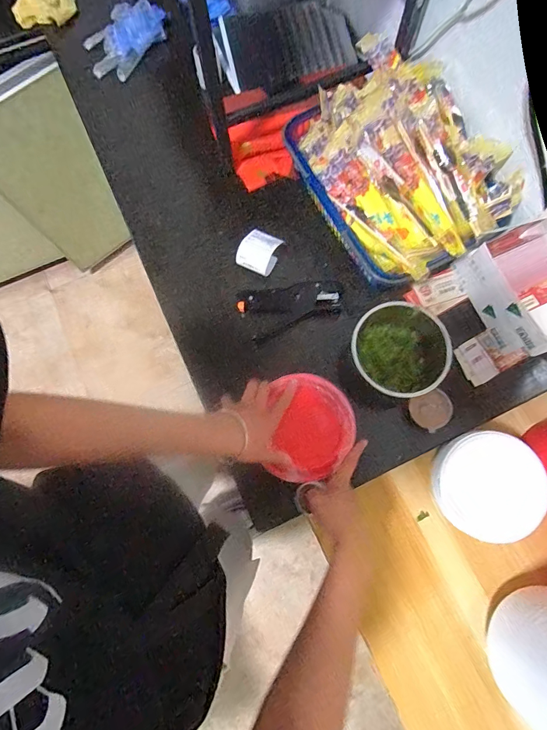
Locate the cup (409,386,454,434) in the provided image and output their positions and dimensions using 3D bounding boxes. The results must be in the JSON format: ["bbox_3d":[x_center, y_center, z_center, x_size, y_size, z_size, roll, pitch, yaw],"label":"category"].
[{"bbox_3d":[0.244,0.074,0.590,0.062,0.035,0.056,-22,77,-5],"label":"cup"}]

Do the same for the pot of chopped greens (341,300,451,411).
[{"bbox_3d":[0.191,-0.018,0.587,0.139,0.068,0.140,0,76,0],"label":"pot of chopped greens"}]

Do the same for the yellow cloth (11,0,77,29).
[{"bbox_3d":[-0.501,-0.801,0.814,0.127,0.040,0.115,-14,76,-3],"label":"yellow cloth"}]

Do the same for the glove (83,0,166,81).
[{"bbox_3d":[-0.311,-0.681,0.779,0.109,0.051,0.191,41,80,10],"label":"glove"}]

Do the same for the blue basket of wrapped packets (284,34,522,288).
[{"bbox_3d":[0.195,-0.325,0.611,0.254,0.108,0.372,-27,78,-6],"label":"blue basket of wrapped packets"}]

